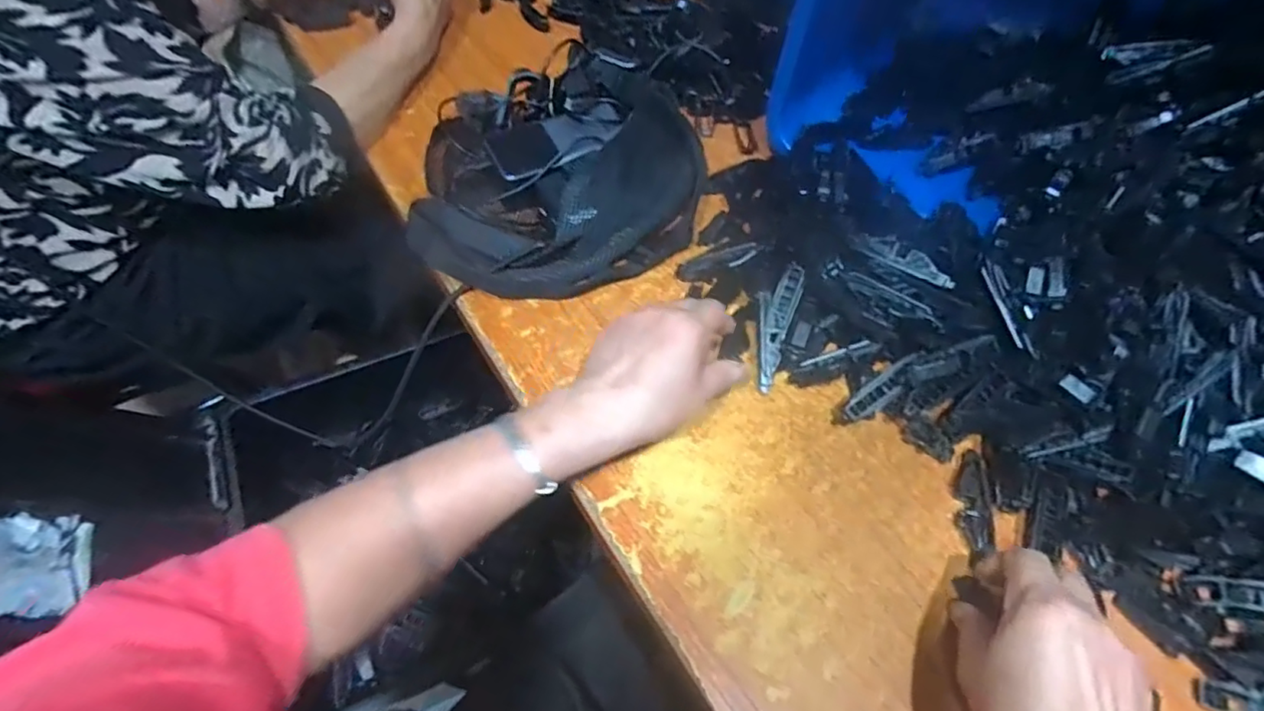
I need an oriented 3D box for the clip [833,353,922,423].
[{"bbox_3d":[0.183,0.027,0.435,0.074,0.015,0.019,-43,65,10],"label":"clip"}]

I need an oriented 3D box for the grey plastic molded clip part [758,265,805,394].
[{"bbox_3d":[0.111,-0.025,0.461,0.028,0.016,0.106,17,74,8],"label":"grey plastic molded clip part"}]

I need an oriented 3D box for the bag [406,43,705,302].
[{"bbox_3d":[-0.069,-0.175,0.536,0.262,0.062,0.246,-13,59,-10],"label":"bag"}]

